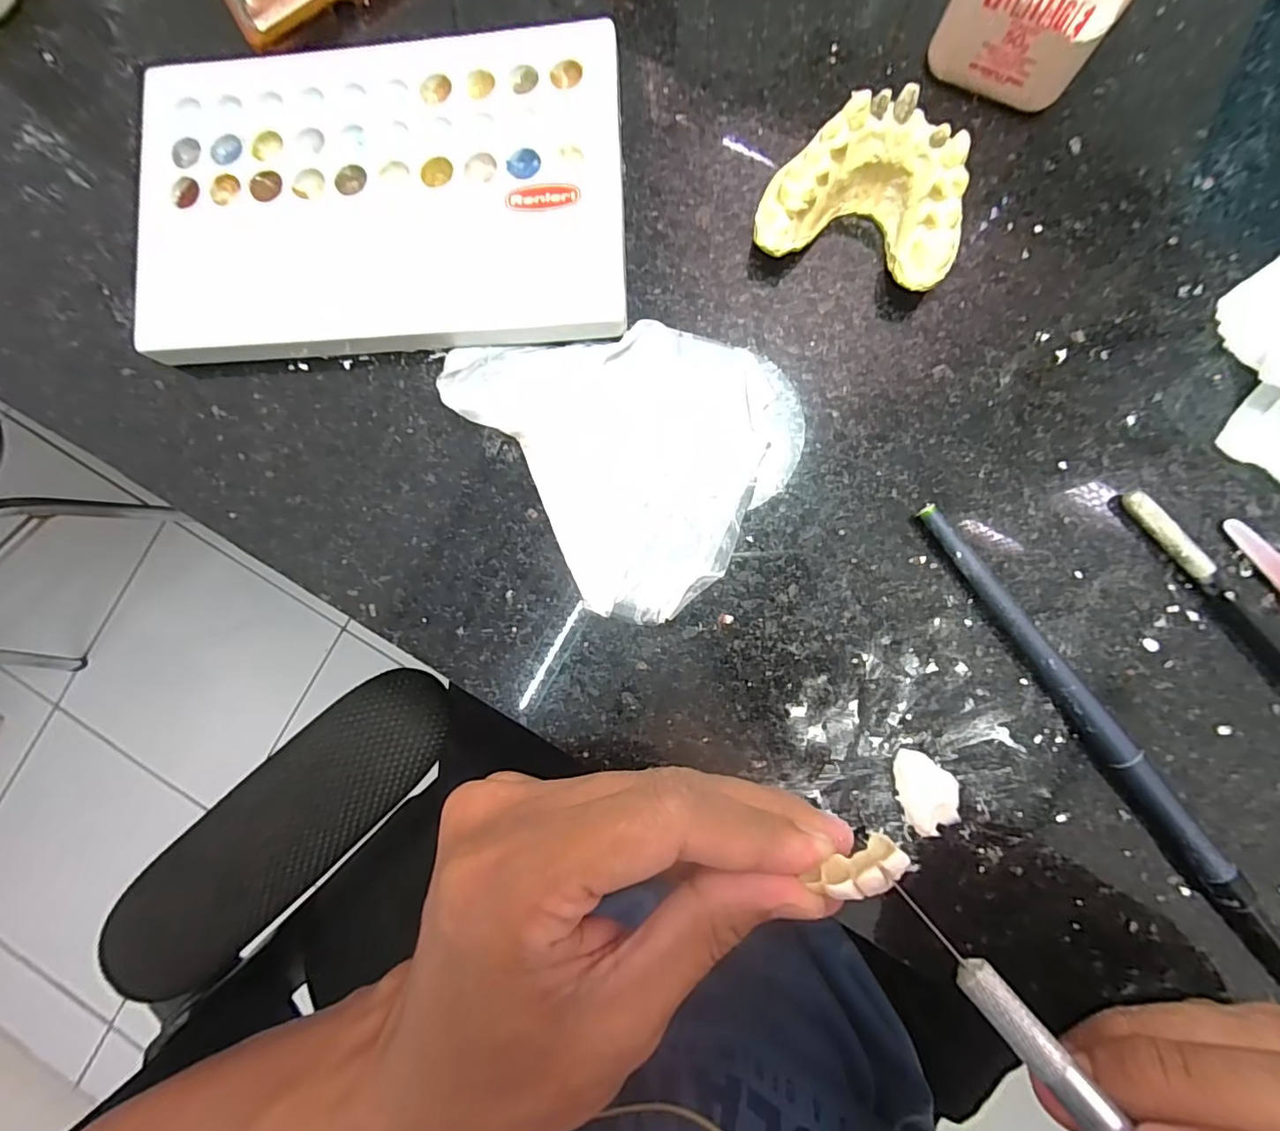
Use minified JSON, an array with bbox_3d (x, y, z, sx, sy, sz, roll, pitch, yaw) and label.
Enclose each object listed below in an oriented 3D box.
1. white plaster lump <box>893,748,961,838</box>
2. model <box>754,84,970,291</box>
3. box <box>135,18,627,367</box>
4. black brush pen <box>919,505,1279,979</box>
[{"bbox_3d":[0.082,0.064,0.154,0.016,0.004,0.024,-22,86,3],"label":"white plaster lump"},{"bbox_3d":[0.064,-0.104,0.153,0.054,0.027,0.037,18,89,5],"label":"model"},{"bbox_3d":[-0.080,-0.115,0.171,0.148,0.013,0.094,-3,87,4],"label":"box"},{"bbox_3d":[0.128,0.049,0.149,0.009,0.009,0.159,-36,85,2],"label":"black brush pen"}]

